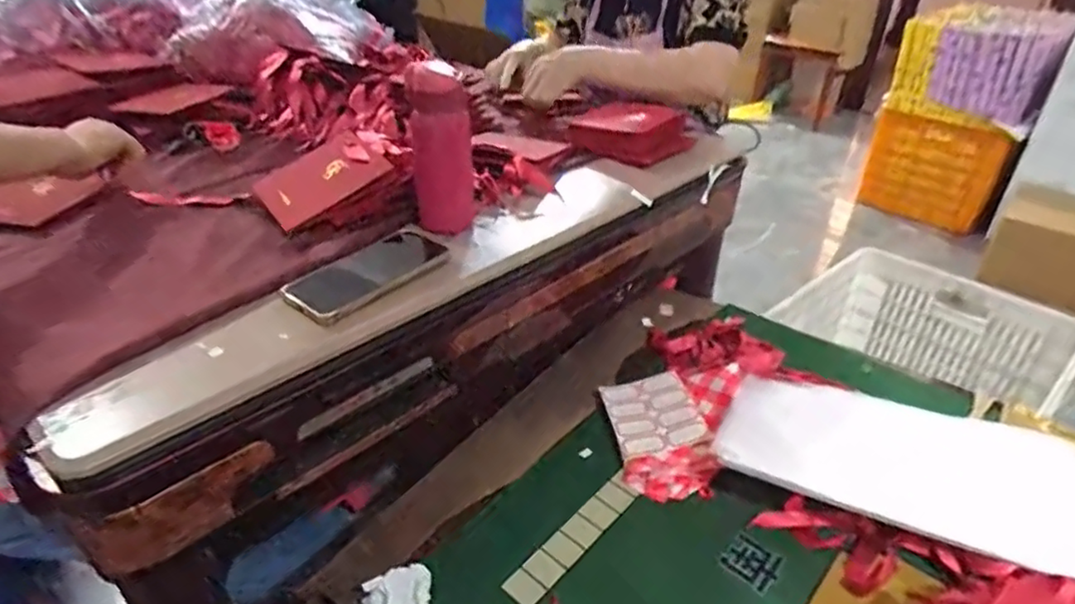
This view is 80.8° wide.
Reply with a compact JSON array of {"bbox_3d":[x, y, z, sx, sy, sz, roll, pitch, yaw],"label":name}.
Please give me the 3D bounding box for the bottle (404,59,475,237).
[{"bbox_3d":[-0.108,-0.171,0.719,0.064,0.186,0.065,-2,33,-5],"label":"bottle"}]

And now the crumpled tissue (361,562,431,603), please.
[{"bbox_3d":[-0.131,0.286,0.618,0.064,0.025,0.055,-26,41,-34],"label":"crumpled tissue"}]

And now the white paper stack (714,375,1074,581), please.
[{"bbox_3d":[0.434,0.182,0.745,0.422,0.016,0.233,15,34,11],"label":"white paper stack"}]

